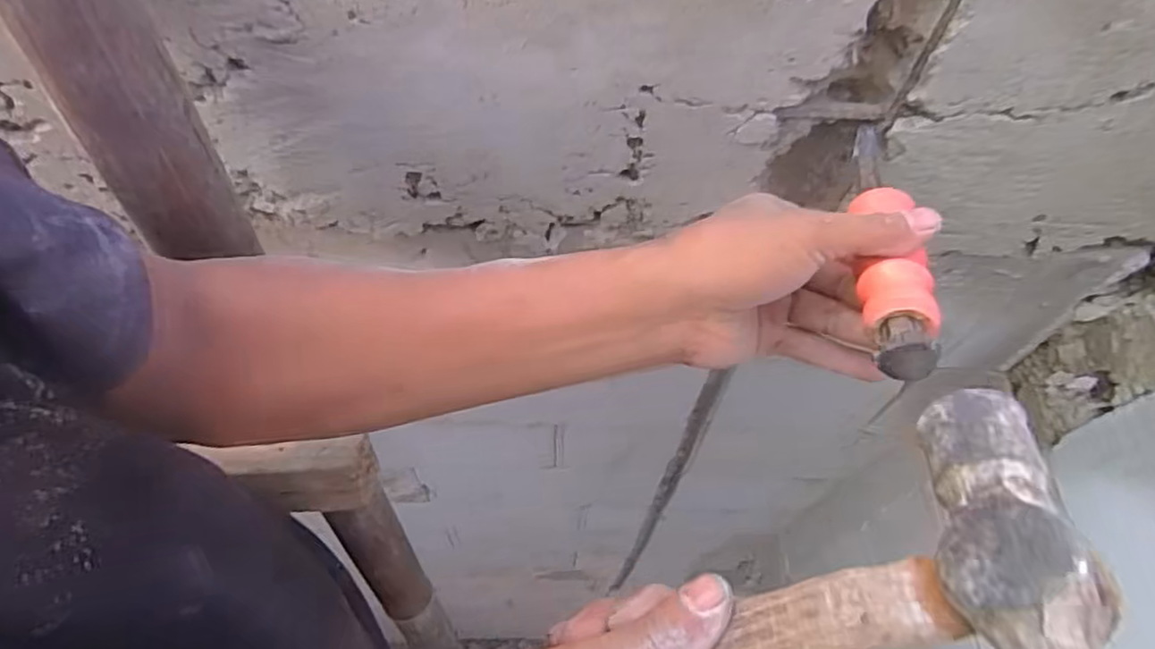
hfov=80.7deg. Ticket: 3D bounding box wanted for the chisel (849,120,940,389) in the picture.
[{"bbox_3d":[0.154,-0.048,0.345,0.029,0.025,0.191,13,43,4],"label":"chisel"}]

